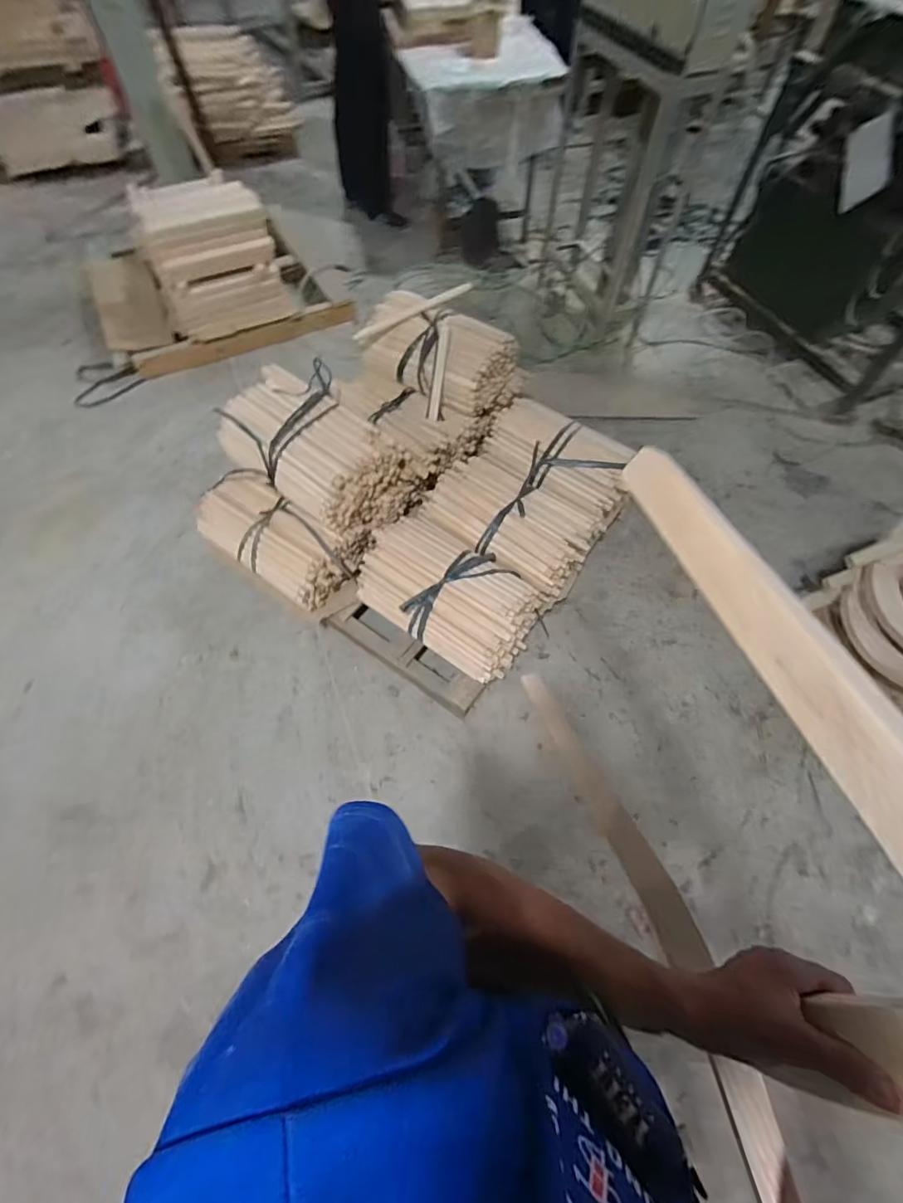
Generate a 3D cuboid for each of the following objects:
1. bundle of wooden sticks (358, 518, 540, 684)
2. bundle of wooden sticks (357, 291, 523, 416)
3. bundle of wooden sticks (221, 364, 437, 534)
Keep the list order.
[{"bbox_3d":[-0.013,-0.026,1.325,0.478,0.170,0.288,31,65,15],"label":"bundle of wooden sticks"},{"bbox_3d":[-0.046,-0.789,1.559,0.504,0.244,0.272,24,64,12],"label":"bundle of wooden sticks"},{"bbox_3d":[-0.378,-0.431,1.412,0.490,0.297,0.344,36,67,17],"label":"bundle of wooden sticks"}]

